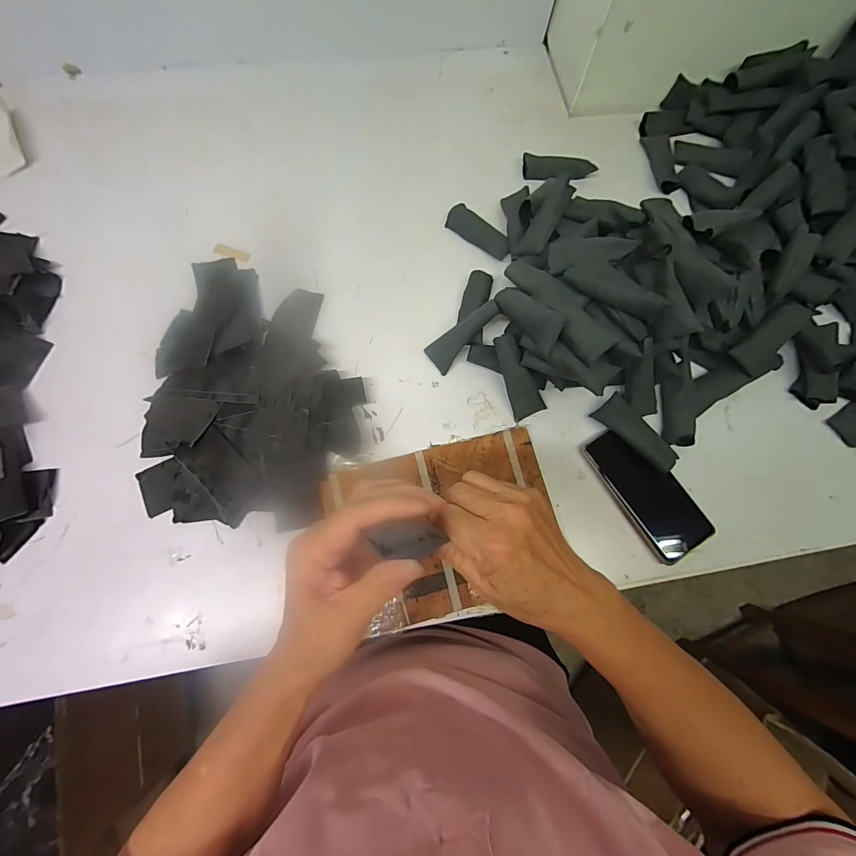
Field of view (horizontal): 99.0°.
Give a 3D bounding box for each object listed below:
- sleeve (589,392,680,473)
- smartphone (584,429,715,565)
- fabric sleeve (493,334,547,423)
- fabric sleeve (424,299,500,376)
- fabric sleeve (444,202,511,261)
[{"bbox_3d":[0.250,0.007,0.439,0.040,0.024,0.100,-43,80,-12],"label":"sleeve"},{"bbox_3d":[0.259,0.073,0.430,0.073,0.011,0.158,-28,77,-9],"label":"smartphone"},{"bbox_3d":[0.108,-0.062,0.438,0.036,0.018,0.101,-26,105,-8],"label":"fabric sleeve"},{"bbox_3d":[0.043,-0.113,0.445,0.102,0.010,0.038,-40,77,25],"label":"fabric sleeve"},{"bbox_3d":[0.073,-0.275,0.514,0.099,0.019,0.031,37,77,8],"label":"fabric sleeve"}]

